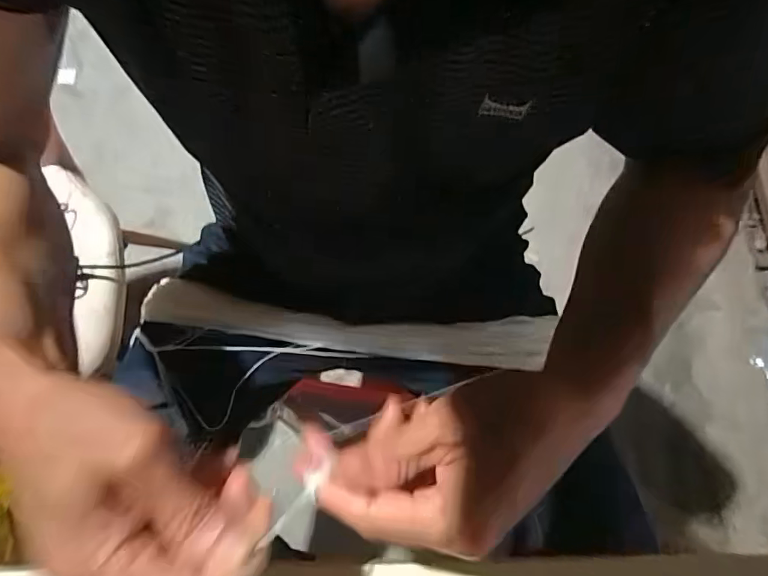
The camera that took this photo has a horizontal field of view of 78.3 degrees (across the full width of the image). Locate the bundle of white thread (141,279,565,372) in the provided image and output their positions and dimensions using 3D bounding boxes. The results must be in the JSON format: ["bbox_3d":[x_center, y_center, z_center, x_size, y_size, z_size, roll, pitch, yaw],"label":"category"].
[{"bbox_3d":[-0.047,0.037,0.510,0.434,0.030,0.057,6,73,5],"label":"bundle of white thread"}]

